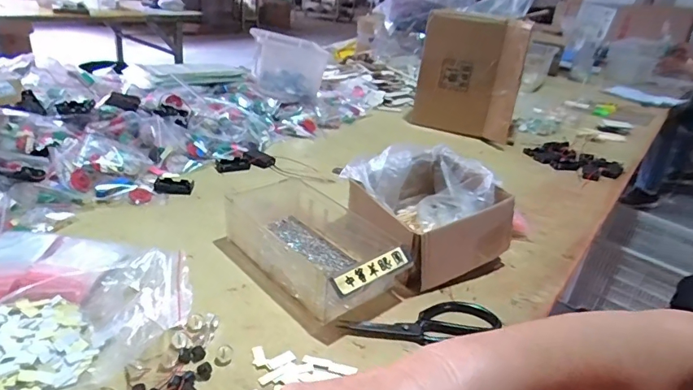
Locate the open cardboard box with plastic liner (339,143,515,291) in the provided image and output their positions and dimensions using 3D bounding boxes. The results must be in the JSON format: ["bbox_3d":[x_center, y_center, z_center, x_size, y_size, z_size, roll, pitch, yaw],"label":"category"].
[{"bbox_3d":[0.110,0.024,0.665,0.191,0.118,0.195,-9,30,-30],"label":"open cardboard box with plastic liner"}]

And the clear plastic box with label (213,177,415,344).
[{"bbox_3d":[-0.061,0.056,0.608,0.143,0.069,0.282,-17,35,-40],"label":"clear plastic box with label"}]

